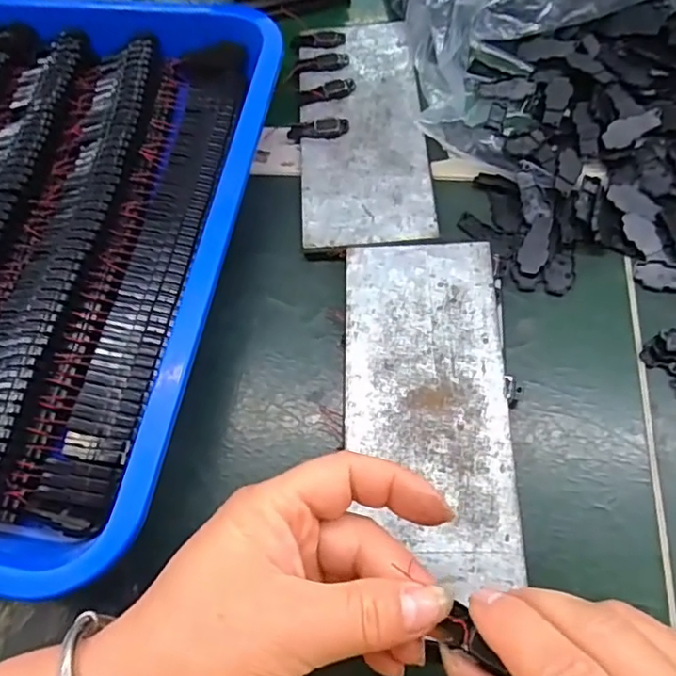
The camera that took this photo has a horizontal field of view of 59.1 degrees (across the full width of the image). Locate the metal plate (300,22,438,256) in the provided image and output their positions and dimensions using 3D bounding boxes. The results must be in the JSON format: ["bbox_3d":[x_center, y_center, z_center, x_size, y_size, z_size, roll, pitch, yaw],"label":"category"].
[{"bbox_3d":[0.015,-0.139,0.391,0.076,0.008,0.194,-4,64,3],"label":"metal plate"}]

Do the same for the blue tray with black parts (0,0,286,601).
[{"bbox_3d":[-0.188,-0.063,0.348,0.268,0.044,0.375,8,66,8],"label":"blue tray with black parts"}]

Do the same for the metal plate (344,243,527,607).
[{"bbox_3d":[0.044,0.030,0.301,0.079,0.018,0.174,-1,65,4],"label":"metal plate"}]

